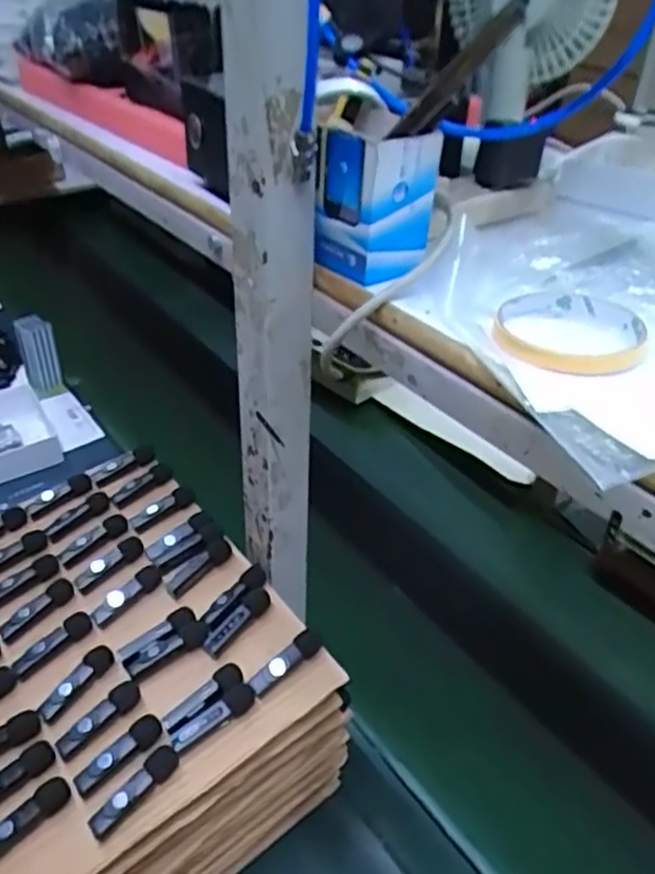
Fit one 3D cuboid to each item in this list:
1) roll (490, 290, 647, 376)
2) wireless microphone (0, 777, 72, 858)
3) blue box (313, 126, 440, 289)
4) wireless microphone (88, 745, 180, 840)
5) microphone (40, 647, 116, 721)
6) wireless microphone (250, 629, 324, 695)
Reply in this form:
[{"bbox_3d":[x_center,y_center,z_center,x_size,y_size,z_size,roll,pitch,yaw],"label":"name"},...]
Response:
[{"bbox_3d":[0.136,-0.061,0.395,0.080,0.013,0.090,14,38,15],"label":"roll"},{"bbox_3d":[-0.199,0.252,0.459,0.064,0.022,0.015,-27,46,-34],"label":"wireless microphone"},{"bbox_3d":[0.028,-0.146,0.449,0.064,0.093,0.061,-25,45,-32],"label":"blue box"},{"bbox_3d":[-0.128,0.236,0.469,0.018,0.016,0.066,28,43,30],"label":"wireless microphone"},{"bbox_3d":[-0.188,0.185,0.531,0.020,0.015,0.062,24,42,26],"label":"microphone"},{"bbox_3d":[-0.029,0.170,0.534,0.066,0.013,0.017,-25,45,-32],"label":"wireless microphone"}]

